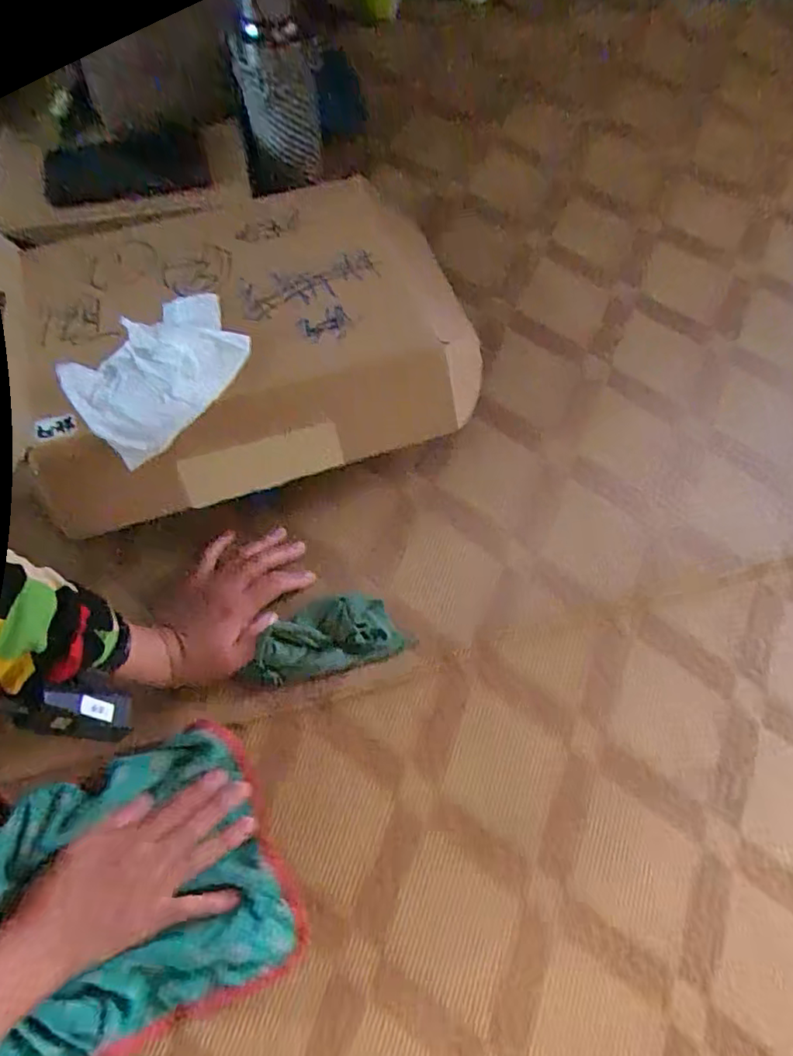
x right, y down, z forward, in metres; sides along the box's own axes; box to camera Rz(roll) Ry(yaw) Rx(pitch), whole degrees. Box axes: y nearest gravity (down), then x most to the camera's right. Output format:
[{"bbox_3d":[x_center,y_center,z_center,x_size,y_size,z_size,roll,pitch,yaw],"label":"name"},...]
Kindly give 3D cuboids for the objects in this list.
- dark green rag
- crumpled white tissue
[{"bbox_3d":[-0.064,0.096,0.522,0.135,0.019,0.063,-15,69,-13],"label":"dark green rag"},{"bbox_3d":[-0.198,-0.135,0.505,0.112,0.019,0.152,38,73,14],"label":"crumpled white tissue"}]

